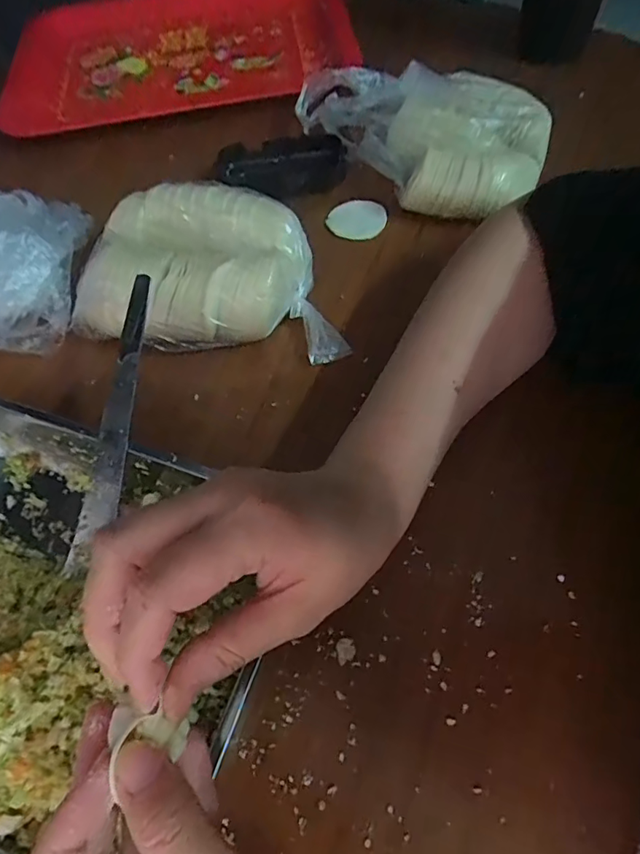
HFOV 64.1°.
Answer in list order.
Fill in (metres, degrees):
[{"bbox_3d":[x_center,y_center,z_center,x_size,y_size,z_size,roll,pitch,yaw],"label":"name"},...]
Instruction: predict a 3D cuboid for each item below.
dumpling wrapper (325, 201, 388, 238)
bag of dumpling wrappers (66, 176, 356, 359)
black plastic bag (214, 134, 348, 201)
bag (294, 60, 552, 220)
[{"bbox_3d":[0.031,-0.170,0.420,0.049,0.007,0.038,-6,64,0],"label":"dumpling wrapper"},{"bbox_3d":[-0.073,-0.112,0.373,0.186,0.068,0.114,4,61,8],"label":"bag of dumpling wrappers"},{"bbox_3d":[-0.033,-0.232,0.457,0.116,0.033,0.047,3,61,7],"label":"black plastic bag"},{"bbox_3d":[0.089,-0.259,0.428,0.130,0.054,0.201,-37,64,-15],"label":"bag"}]

